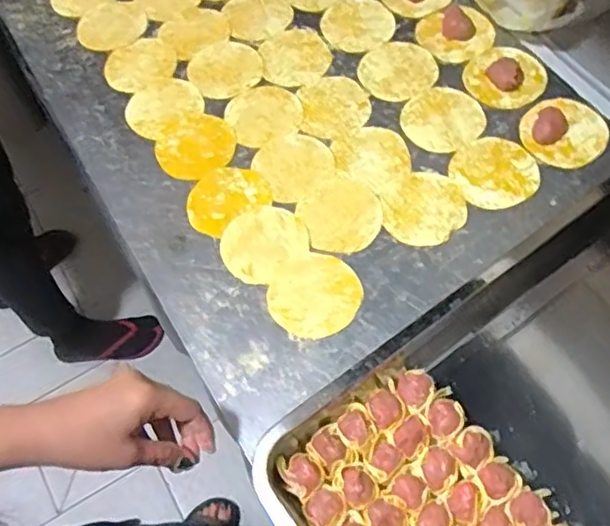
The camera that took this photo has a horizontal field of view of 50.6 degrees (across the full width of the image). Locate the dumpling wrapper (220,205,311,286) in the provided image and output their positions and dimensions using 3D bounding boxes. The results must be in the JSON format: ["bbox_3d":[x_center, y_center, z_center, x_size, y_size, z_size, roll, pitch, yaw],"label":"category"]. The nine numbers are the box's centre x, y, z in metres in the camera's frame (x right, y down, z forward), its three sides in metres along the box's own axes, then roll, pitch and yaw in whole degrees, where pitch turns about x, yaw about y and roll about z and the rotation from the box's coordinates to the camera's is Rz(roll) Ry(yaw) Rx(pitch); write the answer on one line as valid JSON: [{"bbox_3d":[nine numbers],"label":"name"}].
[{"bbox_3d":[-0.041,-0.021,0.622,0.082,0.004,0.075,-2,62,3],"label":"dumpling wrapper"}]

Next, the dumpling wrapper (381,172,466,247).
[{"bbox_3d":[0.117,-0.052,0.630,0.084,0.004,0.073,-38,66,-15],"label":"dumpling wrapper"}]

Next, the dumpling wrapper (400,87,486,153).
[{"bbox_3d":[0.145,-0.152,0.678,0.084,0.004,0.079,-2,62,3],"label":"dumpling wrapper"}]

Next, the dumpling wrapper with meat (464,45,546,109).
[{"bbox_3d":[0.217,-0.207,0.694,0.081,0.016,0.091,18,64,13],"label":"dumpling wrapper with meat"}]

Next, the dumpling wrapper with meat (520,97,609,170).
[{"bbox_3d":[0.265,-0.136,0.654,0.086,0.015,0.078,-33,64,-13],"label":"dumpling wrapper with meat"}]

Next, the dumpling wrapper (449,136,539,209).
[{"bbox_3d":[0.190,-0.091,0.645,0.082,0.004,0.081,-2,61,3],"label":"dumpling wrapper"}]

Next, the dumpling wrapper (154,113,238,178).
[{"bbox_3d":[-0.112,-0.121,0.683,0.083,0.004,0.071,-35,65,-14],"label":"dumpling wrapper"}]

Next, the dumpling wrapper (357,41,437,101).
[{"bbox_3d":[0.103,-0.213,0.716,0.083,0.004,0.080,-2,64,4],"label":"dumpling wrapper"}]

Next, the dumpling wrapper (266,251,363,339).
[{"bbox_3d":[0.010,0.031,0.592,0.083,0.004,0.078,-2,61,3],"label":"dumpling wrapper"}]

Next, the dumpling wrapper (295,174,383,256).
[{"bbox_3d":[0.036,-0.047,0.632,0.077,0.004,0.084,-23,62,-8],"label":"dumpling wrapper"}]

